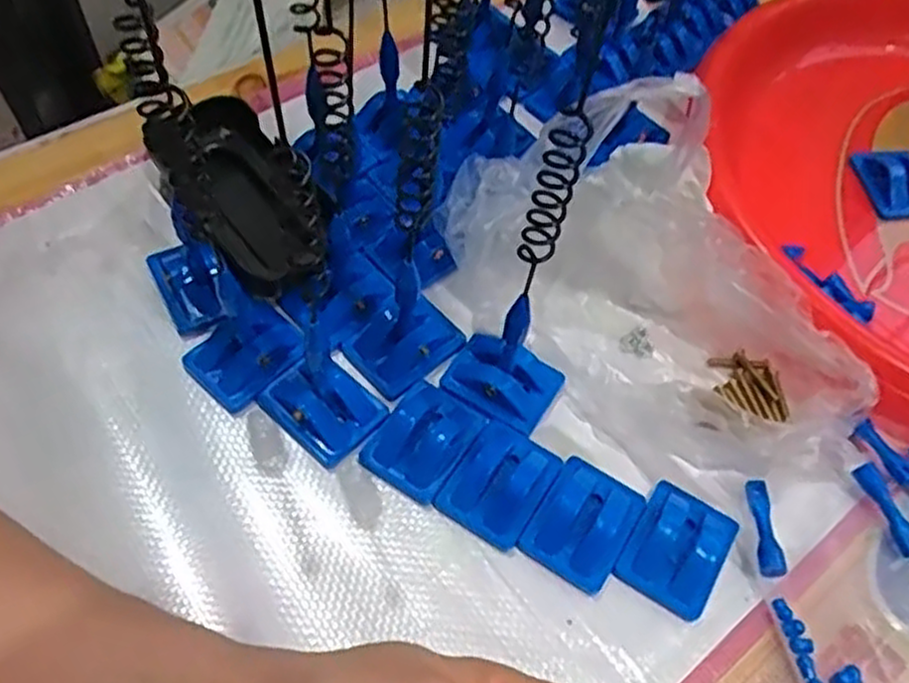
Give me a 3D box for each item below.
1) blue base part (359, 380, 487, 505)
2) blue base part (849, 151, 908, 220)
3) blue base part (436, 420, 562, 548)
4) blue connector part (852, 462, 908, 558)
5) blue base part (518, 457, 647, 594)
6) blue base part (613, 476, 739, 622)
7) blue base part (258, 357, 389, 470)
[{"bbox_3d":[-0.011,0.038,0.306,0.034,0.008,0.044,32,60,15],"label":"blue base part"},{"bbox_3d":[0.226,-0.082,0.398,0.032,0.014,0.042,-4,58,-8],"label":"blue base part"},{"bbox_3d":[0.018,0.053,0.299,0.033,0.010,0.043,32,60,15],"label":"blue base part"},{"bbox_3d":[0.167,0.066,0.304,0.010,0.012,0.036,-14,59,-13],"label":"blue connector part"},{"bbox_3d":[0.049,0.068,0.294,0.034,0.009,0.042,29,60,13],"label":"blue base part"},{"bbox_3d":[0.084,0.077,0.292,0.034,0.010,0.044,30,60,14],"label":"blue base part"},{"bbox_3d":[-0.052,0.025,0.309,0.041,0.011,0.032,38,62,18],"label":"blue base part"}]

